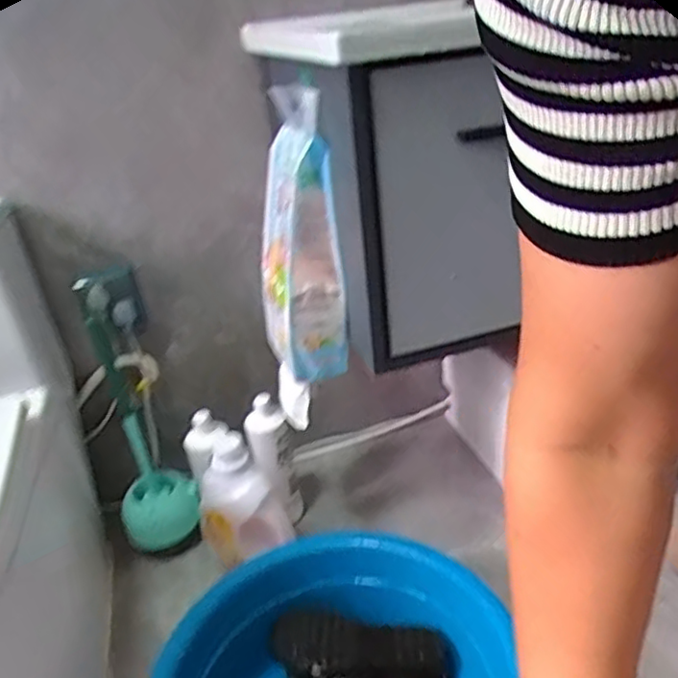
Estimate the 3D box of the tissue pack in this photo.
[{"bbox_3d":[-0.061,-0.112,0.945,0.110,0.438,0.133,-11,28,-7],"label":"tissue pack"}]

